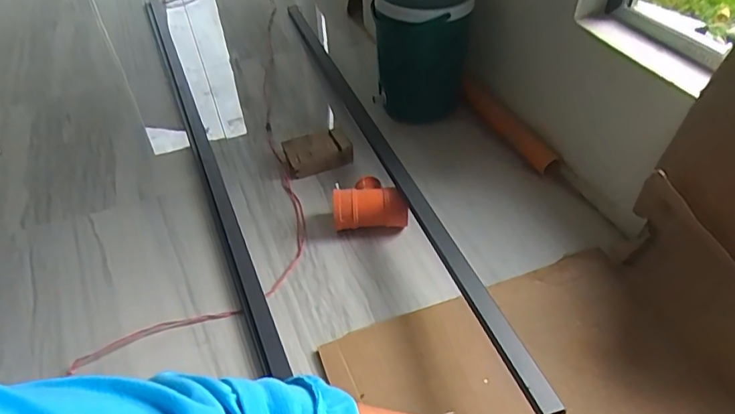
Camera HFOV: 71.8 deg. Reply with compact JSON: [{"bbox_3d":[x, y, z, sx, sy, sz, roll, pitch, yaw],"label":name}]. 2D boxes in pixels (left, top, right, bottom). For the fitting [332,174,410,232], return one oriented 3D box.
[{"bbox_3d":[0.005,-0.008,1.110,0.157,0.092,0.123,-2,44,0],"label":"fitting"}]

